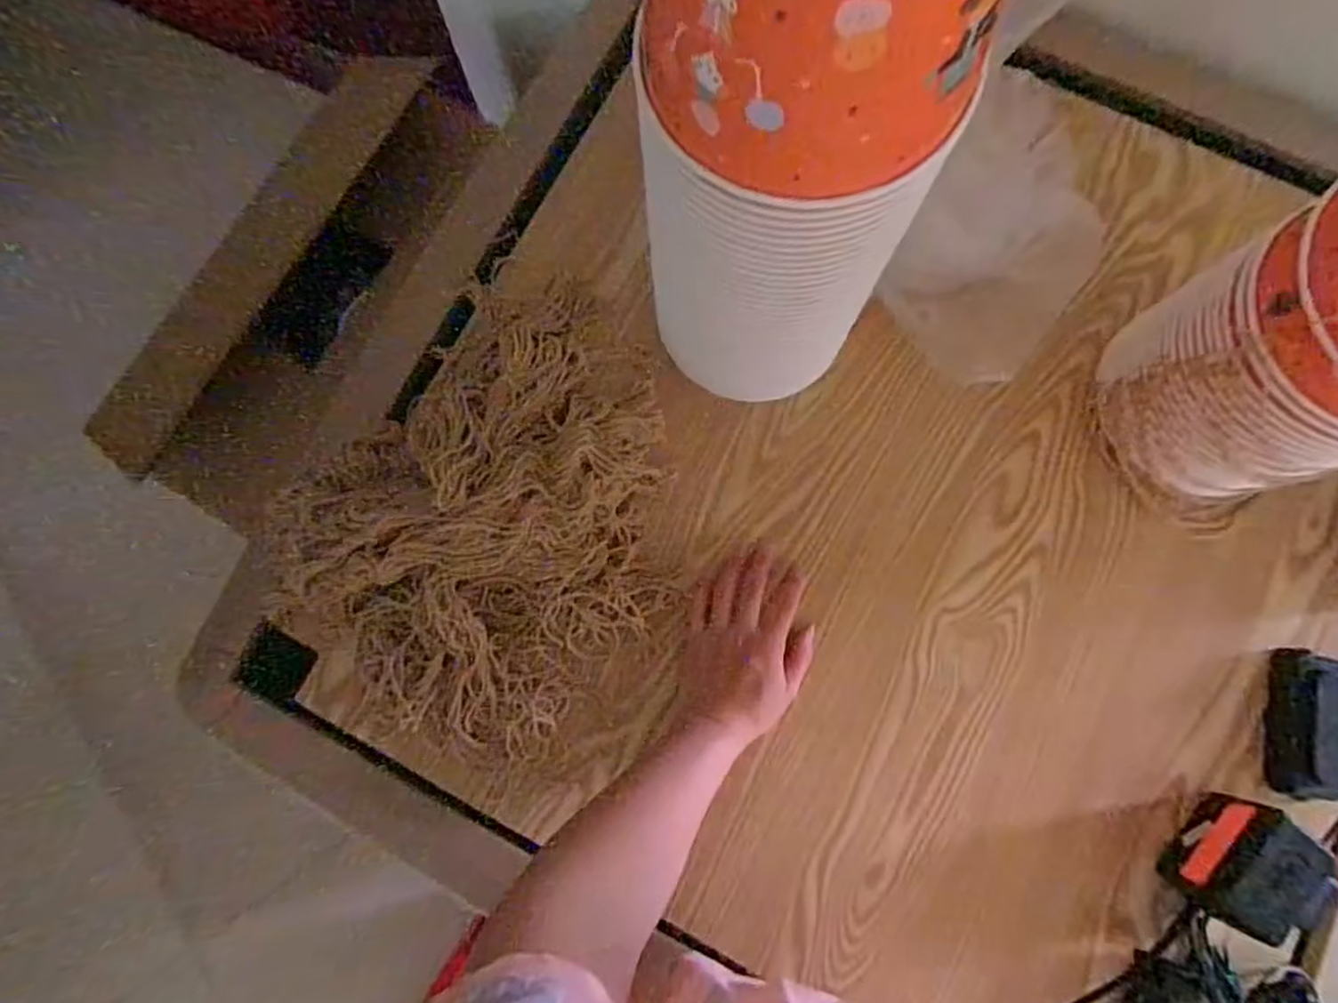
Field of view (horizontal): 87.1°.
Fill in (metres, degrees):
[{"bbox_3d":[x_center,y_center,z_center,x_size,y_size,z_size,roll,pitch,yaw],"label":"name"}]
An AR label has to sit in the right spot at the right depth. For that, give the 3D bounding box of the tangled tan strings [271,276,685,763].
[{"bbox_3d":[-0.122,0.014,0.549,0.287,0.058,0.354,40,84,6],"label":"tangled tan strings"}]

